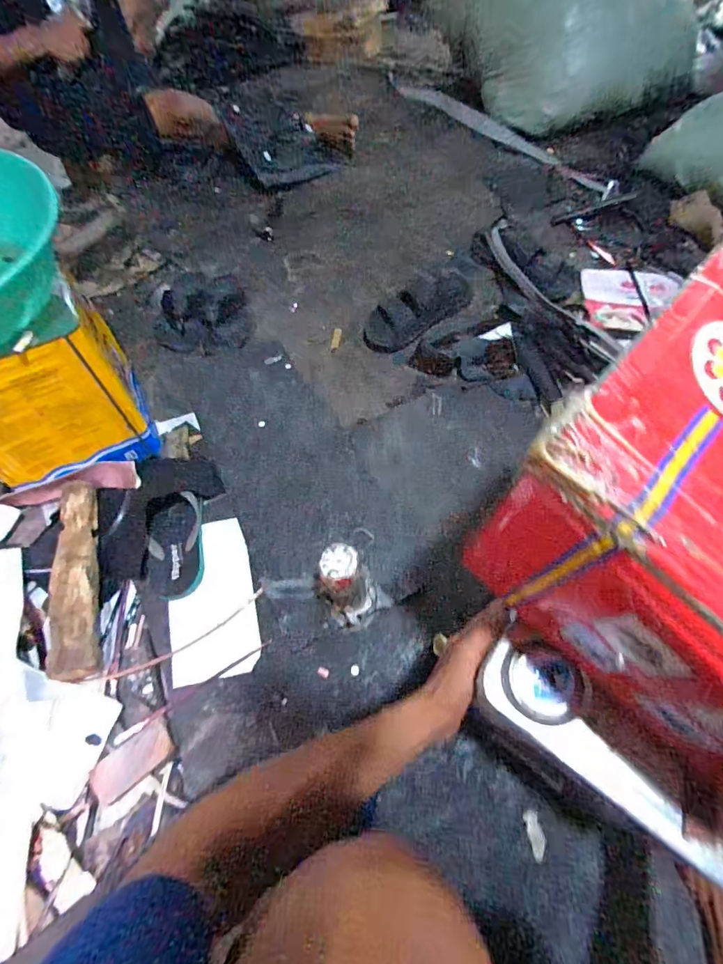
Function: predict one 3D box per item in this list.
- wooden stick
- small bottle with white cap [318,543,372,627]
[{"bbox_3d":[-0.428,0.135,0.664,0.070,0.045,0.314,-12,62,-4],"label":"wooden stick"},{"bbox_3d":[-0.020,0.142,0.589,0.061,0.169,0.075,-28,63,-13],"label":"small bottle with white cap"}]

